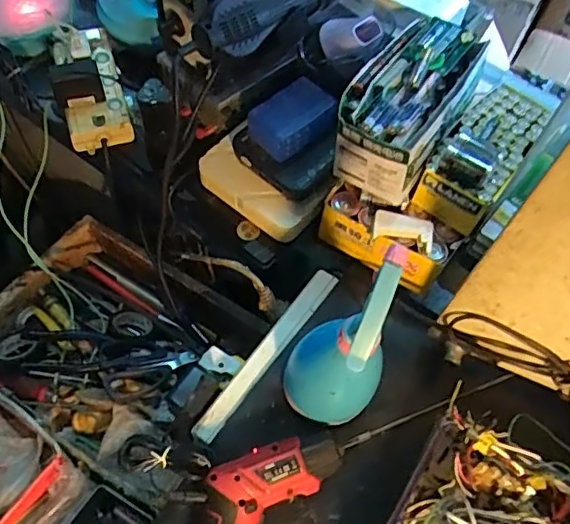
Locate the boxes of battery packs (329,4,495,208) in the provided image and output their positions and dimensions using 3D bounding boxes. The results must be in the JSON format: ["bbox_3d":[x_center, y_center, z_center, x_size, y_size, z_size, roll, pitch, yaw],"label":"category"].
[{"bbox_3d":[0.124,-0.162,0.582,0.101,0.079,0.182,29,63,11],"label":"boxes of battery packs"}]

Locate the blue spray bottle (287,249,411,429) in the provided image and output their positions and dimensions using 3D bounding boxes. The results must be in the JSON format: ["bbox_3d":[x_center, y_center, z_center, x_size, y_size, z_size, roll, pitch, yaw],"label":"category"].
[{"bbox_3d":[0.052,0.078,0.469,0.080,0.210,0.064,-21,65,-15],"label":"blue spray bottle"}]

